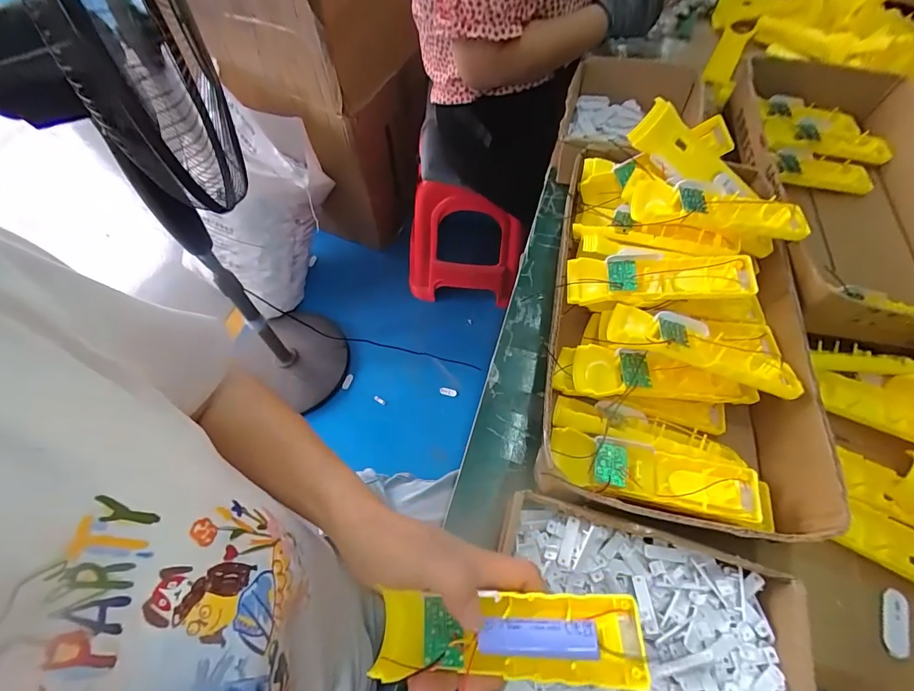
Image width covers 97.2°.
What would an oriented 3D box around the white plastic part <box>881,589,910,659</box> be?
[{"bbox_3d":[0.365,0.230,0.333,0.020,0.006,0.051,22,63,12],"label":"white plastic part"}]

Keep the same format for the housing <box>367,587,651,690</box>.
[{"bbox_3d":[0.026,0.171,0.235,0.153,0.025,0.042,-8,60,12],"label":"housing"}]

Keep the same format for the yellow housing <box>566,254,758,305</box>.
[{"bbox_3d":[0.195,-0.066,0.392,0.167,0.043,0.053,5,61,3],"label":"yellow housing"}]

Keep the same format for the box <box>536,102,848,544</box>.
[{"bbox_3d":[0.219,-0.037,0.409,0.218,0.144,0.404,12,62,7],"label":"box"}]

